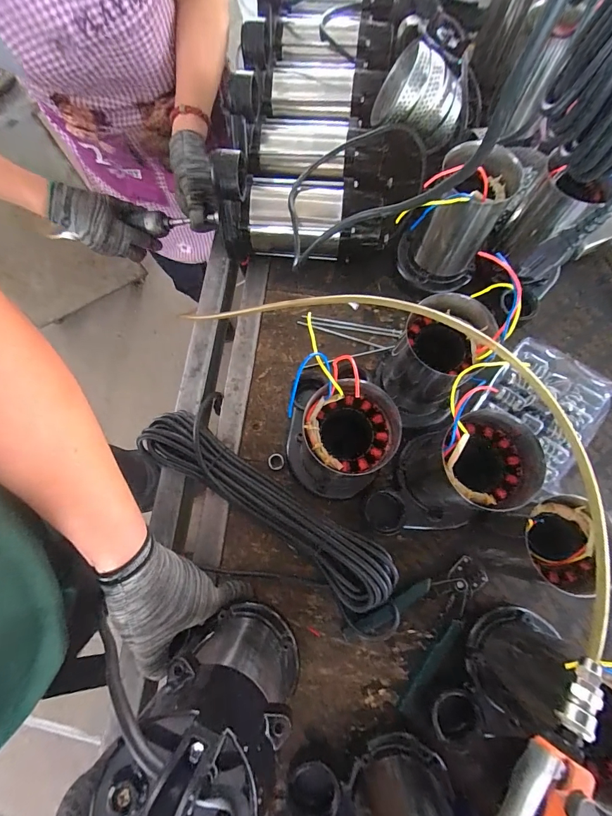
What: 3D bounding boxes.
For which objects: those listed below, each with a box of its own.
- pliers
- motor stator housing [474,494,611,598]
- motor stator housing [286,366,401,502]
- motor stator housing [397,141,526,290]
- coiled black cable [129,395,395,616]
[{"bbox_3d":[0.140,0.248,0.439,0.176,0.018,0.104,-44,77,-11],"label":"pliers"},{"bbox_3d":[0.259,0.151,0.410,0.082,0.133,0.094,-3,73,0],"label":"motor stator housing"},{"bbox_3d":[0.037,0.039,0.426,0.119,0.163,0.121,-13,73,-3],"label":"motor stator housing"},{"bbox_3d":[0.193,-0.245,0.488,0.115,0.162,0.106,21,75,7],"label":"motor stator housing"},{"bbox_3d":[-0.050,0.117,0.462,0.360,0.046,0.088,34,77,10],"label":"coiled black cable"}]

